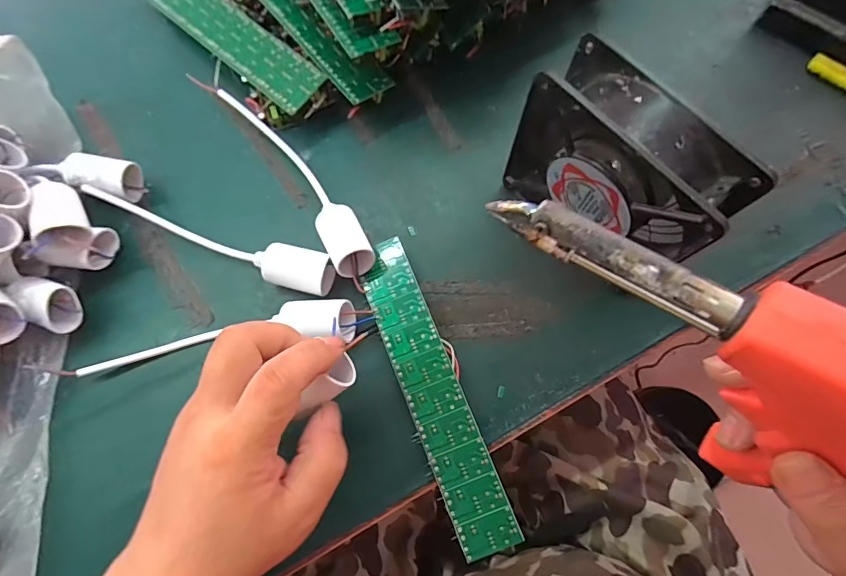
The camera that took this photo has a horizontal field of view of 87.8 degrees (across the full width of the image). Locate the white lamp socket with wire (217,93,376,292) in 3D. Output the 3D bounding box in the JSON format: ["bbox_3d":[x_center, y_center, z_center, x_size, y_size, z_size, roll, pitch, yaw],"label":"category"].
[{"bbox_3d":[-0.089,-0.078,0.320,0.030,0.033,0.185,-35,77,-8],"label":"white lamp socket with wire"}]

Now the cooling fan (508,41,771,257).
[{"bbox_3d":[0.109,-0.064,0.267,0.041,0.120,0.118,-42,78,-9],"label":"cooling fan"}]

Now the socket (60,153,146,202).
[{"bbox_3d":[-0.233,-0.082,0.323,0.045,0.025,0.028,13,76,5],"label":"socket"}]

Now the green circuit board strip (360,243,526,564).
[{"bbox_3d":[0.006,0.065,0.287,0.035,0.019,0.200,-21,75,-4],"label":"green circuit board strip"}]

